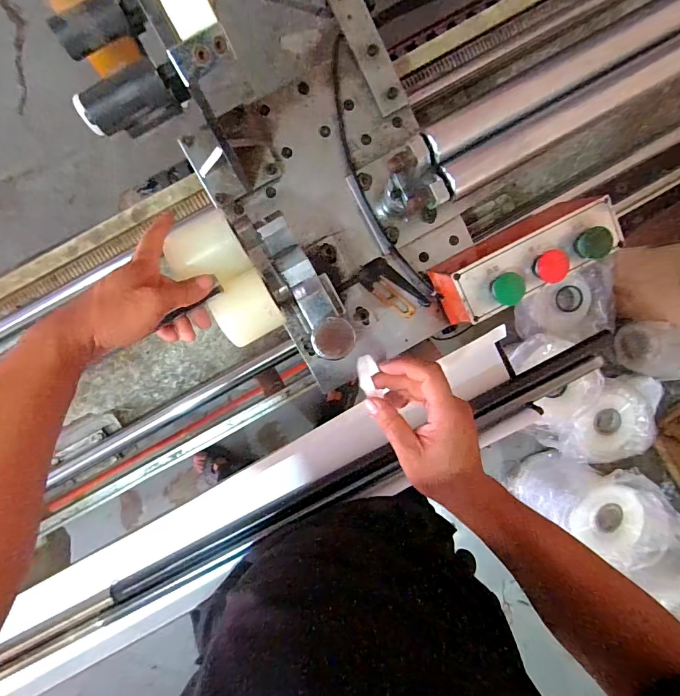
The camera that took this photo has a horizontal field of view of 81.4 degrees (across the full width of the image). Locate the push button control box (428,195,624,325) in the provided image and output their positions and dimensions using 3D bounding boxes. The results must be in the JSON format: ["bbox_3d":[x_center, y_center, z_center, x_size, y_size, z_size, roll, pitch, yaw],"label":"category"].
[{"bbox_3d":[0.243,-0.117,0.524,0.218,0.095,0.083,-28,97,-4],"label":"push button control box"}]

